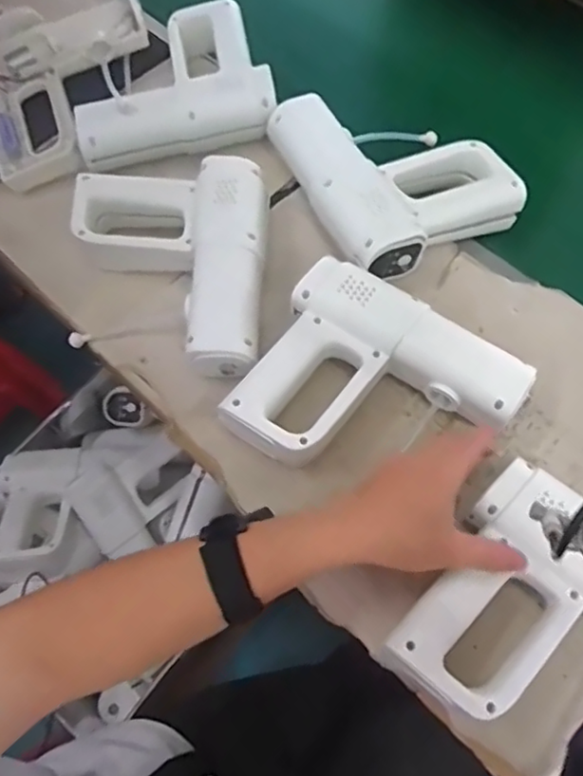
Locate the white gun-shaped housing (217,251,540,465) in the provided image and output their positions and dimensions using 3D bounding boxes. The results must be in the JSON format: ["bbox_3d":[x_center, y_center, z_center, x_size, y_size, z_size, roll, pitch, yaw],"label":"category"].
[{"bbox_3d":[0.069,0.009,0.512,0.202,0.066,0.168,31,70,14],"label":"white gun-shaped housing"}]

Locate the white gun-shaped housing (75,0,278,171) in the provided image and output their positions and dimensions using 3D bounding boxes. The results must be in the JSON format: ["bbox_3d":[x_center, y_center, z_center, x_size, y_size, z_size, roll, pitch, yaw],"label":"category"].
[{"bbox_3d":[-0.134,-0.337,0.669,0.206,0.048,0.190,-14,66,-4],"label":"white gun-shaped housing"}]

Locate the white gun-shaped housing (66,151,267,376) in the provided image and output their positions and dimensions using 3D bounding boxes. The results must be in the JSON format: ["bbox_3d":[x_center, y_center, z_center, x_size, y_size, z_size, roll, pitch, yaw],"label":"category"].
[{"bbox_3d":[-0.118,-0.118,0.574,0.184,0.064,0.214,1,66,2],"label":"white gun-shaped housing"}]

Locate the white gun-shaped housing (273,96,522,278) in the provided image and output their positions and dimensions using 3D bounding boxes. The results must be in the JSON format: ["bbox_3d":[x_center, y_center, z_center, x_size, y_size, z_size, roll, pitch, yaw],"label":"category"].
[{"bbox_3d":[0.098,-0.221,0.615,0.188,0.062,0.210,-25,67,-9],"label":"white gun-shaped housing"}]

